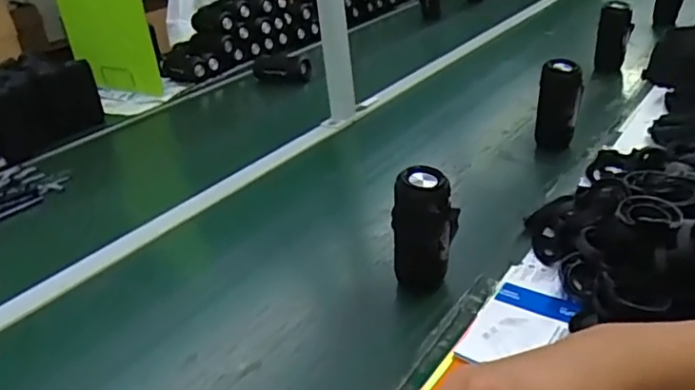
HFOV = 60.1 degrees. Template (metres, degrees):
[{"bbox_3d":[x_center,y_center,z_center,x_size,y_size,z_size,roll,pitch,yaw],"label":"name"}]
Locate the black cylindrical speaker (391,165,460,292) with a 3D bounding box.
[{"bbox_3d":[0.093,0.041,0.721,0.062,0.143,0.053,7,31,27],"label":"black cylindrical speaker"}]

